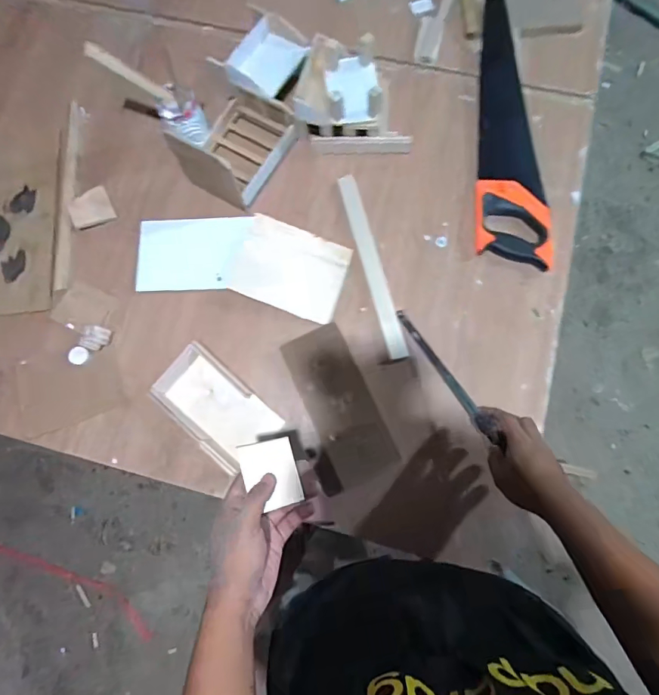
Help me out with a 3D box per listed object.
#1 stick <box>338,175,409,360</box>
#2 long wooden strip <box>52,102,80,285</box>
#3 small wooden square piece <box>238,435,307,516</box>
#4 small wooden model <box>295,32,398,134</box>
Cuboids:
[{"bbox_3d":[0.068,-0.134,0.691,0.029,0.006,0.313,-14,78,-2],"label":"stick"},{"bbox_3d":[-0.441,-0.260,0.739,0.027,0.013,0.338,-3,78,1],"label":"long wooden strip"},{"bbox_3d":[-0.062,0.131,0.456,0.054,0.012,0.067,-12,78,-1],"label":"small wooden square piece"},{"bbox_3d":[0.022,-0.419,0.712,0.155,0.080,0.145,-4,78,0],"label":"small wooden model"}]

